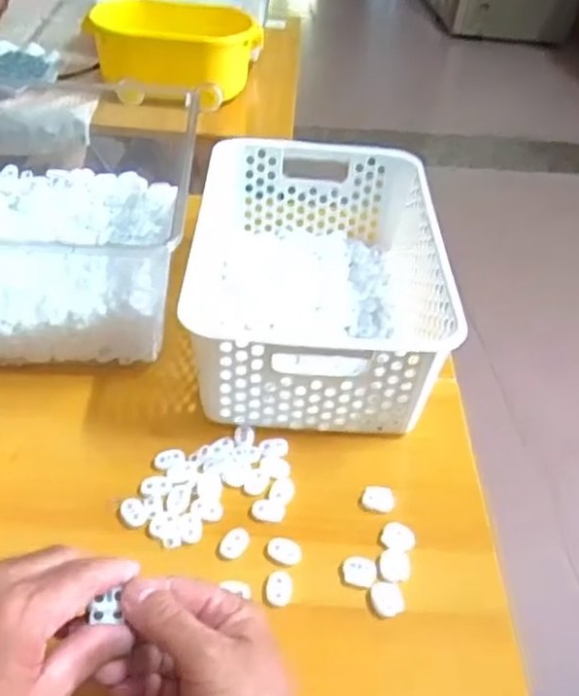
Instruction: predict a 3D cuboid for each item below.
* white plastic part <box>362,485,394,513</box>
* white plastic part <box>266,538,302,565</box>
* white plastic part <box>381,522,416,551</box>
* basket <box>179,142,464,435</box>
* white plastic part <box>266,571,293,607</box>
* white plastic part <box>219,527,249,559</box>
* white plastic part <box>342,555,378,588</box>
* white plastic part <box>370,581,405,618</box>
[{"bbox_3d":[0.067,0.113,0.521,0.023,0.009,0.018,13,41,8],"label":"white plastic part"},{"bbox_3d":[-0.004,0.141,0.481,0.024,0.004,0.017,19,42,16],"label":"white plastic part"},{"bbox_3d":[0.078,0.134,0.495,0.023,0.007,0.020,13,41,9],"label":"white plastic part"},{"bbox_3d":[0.018,-0.066,0.634,0.224,0.116,0.299,4,40,-2],"label":"basket"},{"bbox_3d":[-0.006,0.158,0.461,0.017,0.004,0.023,9,40,4],"label":"white plastic part"},{"bbox_3d":[-0.038,0.136,0.485,0.017,0.004,0.025,20,42,16],"label":"white plastic part"},{"bbox_3d":[0.048,0.152,0.473,0.023,0.004,0.023,3,40,-3],"label":"white plastic part"},{"bbox_3d":[0.065,0.167,0.461,0.020,0.005,0.024,-5,41,-12],"label":"white plastic part"}]

